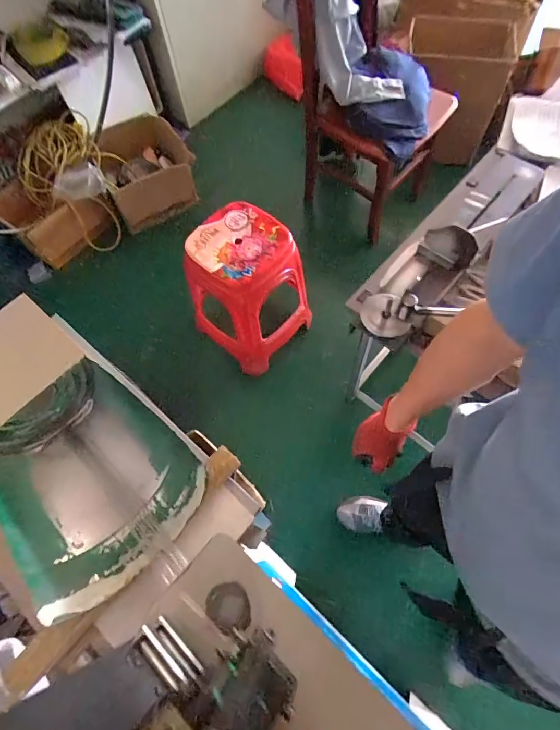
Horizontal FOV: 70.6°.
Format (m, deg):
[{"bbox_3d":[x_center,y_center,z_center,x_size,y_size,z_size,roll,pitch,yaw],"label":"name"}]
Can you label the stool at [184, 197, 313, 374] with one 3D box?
[{"bbox_3d":[-0.098,-0.246,1.344,0.303,0.447,0.353,39,72,20],"label":"stool"}]

